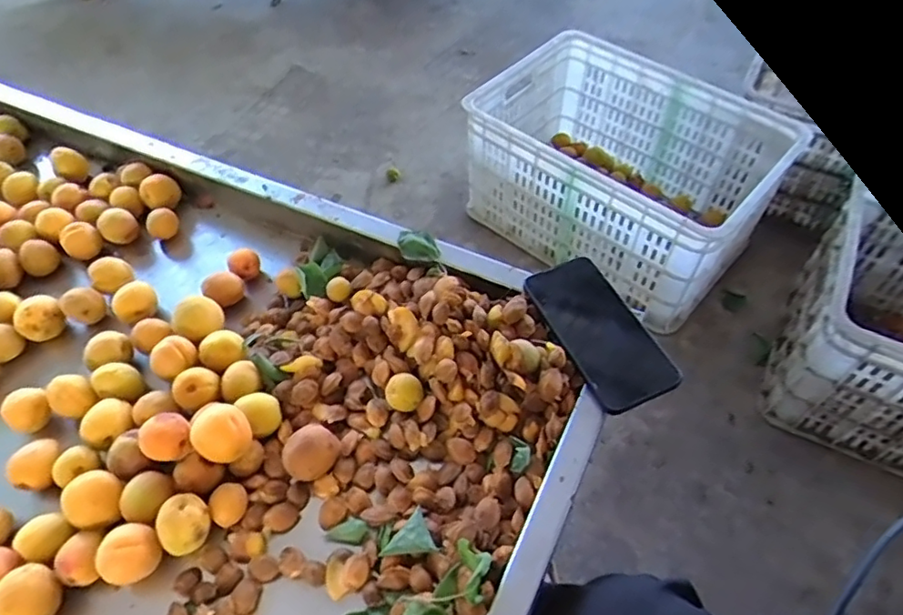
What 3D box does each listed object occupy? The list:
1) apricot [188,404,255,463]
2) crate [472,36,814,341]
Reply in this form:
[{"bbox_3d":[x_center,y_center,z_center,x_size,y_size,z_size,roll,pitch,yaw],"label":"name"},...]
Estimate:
[{"bbox_3d":[-0.199,0.109,0.513,0.046,0.037,0.041,-37,61,-23],"label":"apricot"},{"bbox_3d":[0.352,-0.296,1.231,0.544,0.279,0.475,34,61,24],"label":"crate"}]

